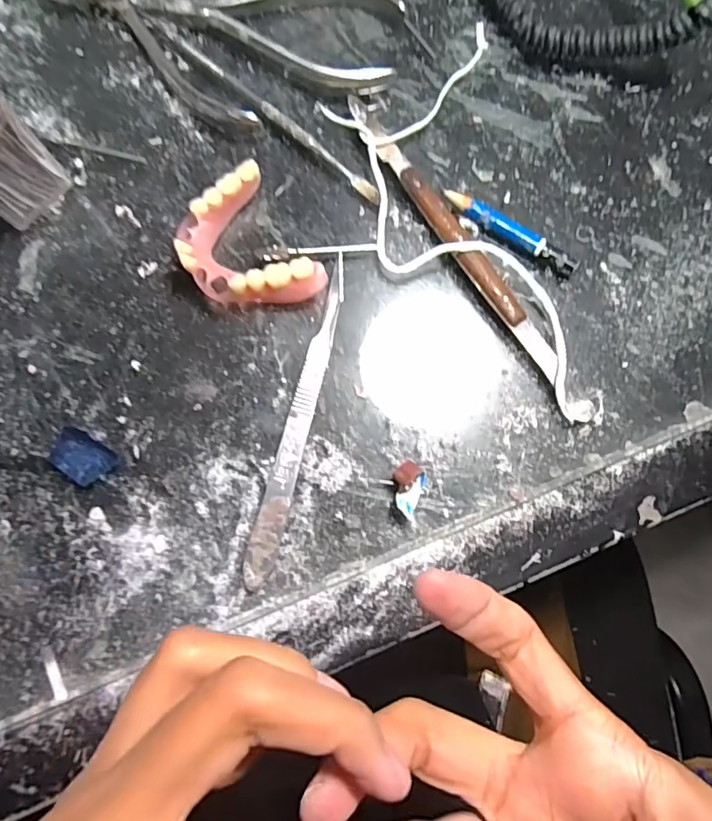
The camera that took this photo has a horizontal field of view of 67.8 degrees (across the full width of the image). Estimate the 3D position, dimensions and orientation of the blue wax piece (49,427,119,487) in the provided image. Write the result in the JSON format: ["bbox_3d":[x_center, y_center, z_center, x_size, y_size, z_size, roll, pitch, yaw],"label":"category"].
[{"bbox_3d":[-0.110,0.019,0.213,0.025,0.004,0.017,33,81,2],"label":"blue wax piece"}]

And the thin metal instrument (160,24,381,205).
[{"bbox_3d":[-0.037,-0.134,0.240,0.123,0.006,0.007,39,82,3],"label":"thin metal instrument"}]

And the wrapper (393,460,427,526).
[{"bbox_3d":[0.020,0.032,0.212,0.015,0.014,0.022,18,81,0],"label":"wrapper"}]

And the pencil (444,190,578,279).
[{"bbox_3d":[0.068,-0.079,0.235,0.064,0.008,0.008,33,81,2],"label":"pencil"}]

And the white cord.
[{"bbox_3d":[0.040,-0.080,0.232,0.080,0.011,0.182,-11,82,-5],"label":"white cord"}]

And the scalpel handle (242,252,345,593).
[{"bbox_3d":[-0.023,0.002,0.219,0.011,0.006,0.138,15,81,-1],"label":"scalpel handle"}]

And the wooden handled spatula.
[{"bbox_3d":[0.049,-0.070,0.232,0.014,0.008,0.174,-33,85,-7],"label":"wooden handled spatula"}]

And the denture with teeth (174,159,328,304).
[{"bbox_3d":[-0.047,-0.067,0.223,0.047,0.019,0.060,-33,85,-7],"label":"denture with teeth"}]

